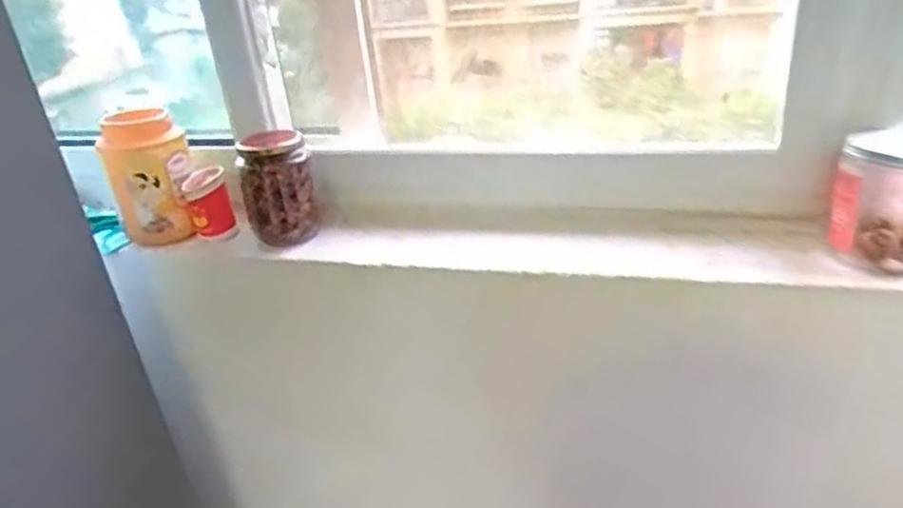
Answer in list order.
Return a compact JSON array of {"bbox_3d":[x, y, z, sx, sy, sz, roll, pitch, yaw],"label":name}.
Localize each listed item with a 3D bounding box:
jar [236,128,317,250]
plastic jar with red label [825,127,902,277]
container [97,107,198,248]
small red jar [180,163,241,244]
[{"bbox_3d":[-0.216,-0.084,0.828,0.078,0.127,0.092,-9,28,-3],"label":"jar"},{"bbox_3d":[0.425,-0.056,0.639,0.087,0.122,0.081,-6,28,3],"label":"plastic jar with red label"},{"bbox_3d":[-0.379,-0.095,0.827,0.096,0.157,0.090,-19,30,-21],"label":"container"},{"bbox_3d":[-0.317,-0.063,0.855,0.054,0.087,0.048,-19,30,-21],"label":"small red jar"}]

